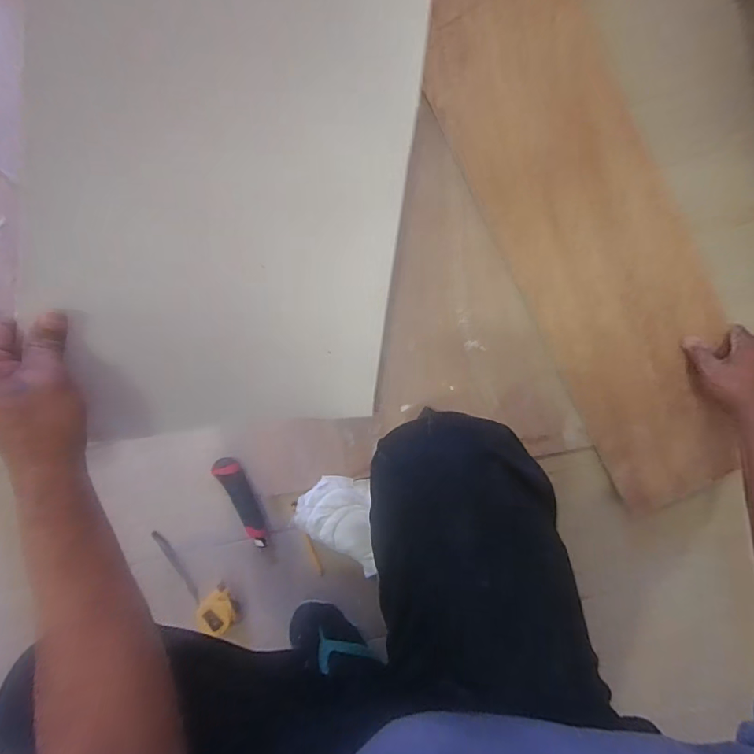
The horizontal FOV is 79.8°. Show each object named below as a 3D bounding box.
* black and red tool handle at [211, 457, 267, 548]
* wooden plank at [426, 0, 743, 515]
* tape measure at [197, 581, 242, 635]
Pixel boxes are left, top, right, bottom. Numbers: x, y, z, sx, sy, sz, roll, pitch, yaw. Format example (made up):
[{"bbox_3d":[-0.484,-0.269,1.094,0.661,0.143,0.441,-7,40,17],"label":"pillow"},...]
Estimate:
[{"bbox_3d":[-0.209,0.195,0.712,0.041,0.027,0.147,-26,89,6],"label":"black and red tool handle"},{"bbox_3d":[0.302,-0.219,0.651,0.266,0.030,0.805,-21,89,6],"label":"wooden plank"},{"bbox_3d":[-0.242,0.361,0.695,0.050,0.040,0.060,-44,88,5],"label":"tape measure"}]

